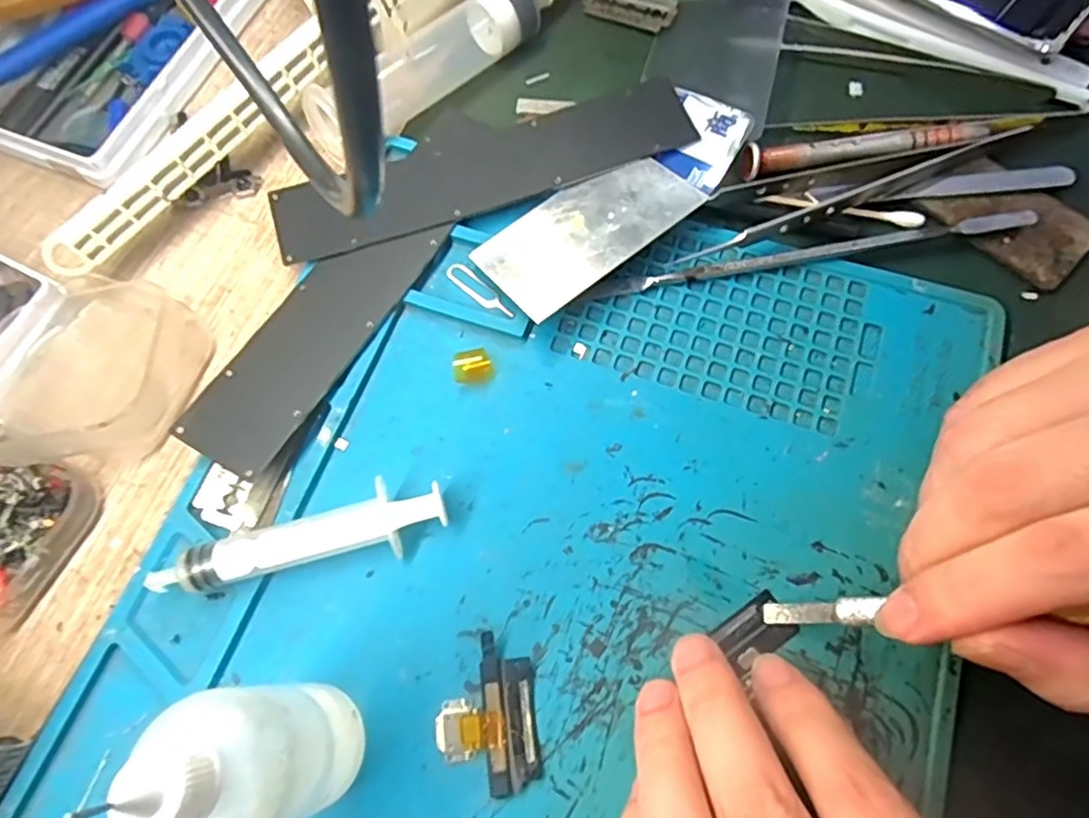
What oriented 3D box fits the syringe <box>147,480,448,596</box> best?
[{"bbox_3d":[-0.076,0.040,0.205,0.088,0.019,0.024,-10,70,-2],"label":"syringe"}]

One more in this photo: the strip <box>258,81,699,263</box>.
[{"bbox_3d":[-0.024,-0.098,0.256,0.163,0.006,0.042,-18,71,-4],"label":"strip"}]

